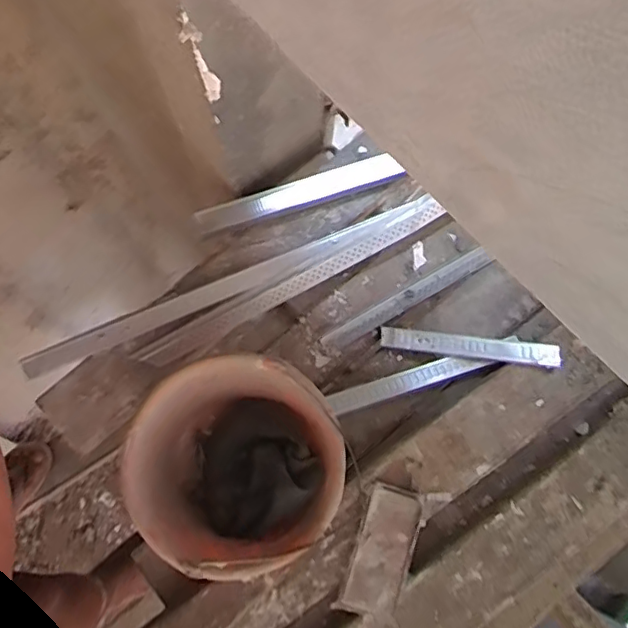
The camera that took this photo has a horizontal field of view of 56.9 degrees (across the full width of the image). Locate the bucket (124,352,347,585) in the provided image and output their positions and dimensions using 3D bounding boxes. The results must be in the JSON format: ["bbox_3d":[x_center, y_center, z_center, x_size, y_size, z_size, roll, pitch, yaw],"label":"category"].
[{"bbox_3d":[-0.089,0.187,0.735,0.239,0.166,0.239,0,76,0],"label":"bucket"}]

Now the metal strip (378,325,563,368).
[{"bbox_3d":[0.216,0.045,0.815,0.239,0.019,0.033,6,76,17],"label":"metal strip"}]

